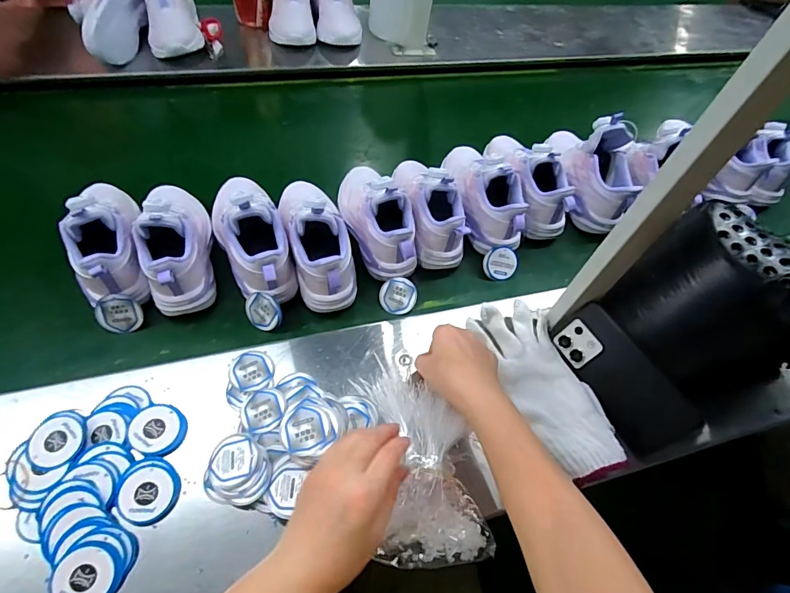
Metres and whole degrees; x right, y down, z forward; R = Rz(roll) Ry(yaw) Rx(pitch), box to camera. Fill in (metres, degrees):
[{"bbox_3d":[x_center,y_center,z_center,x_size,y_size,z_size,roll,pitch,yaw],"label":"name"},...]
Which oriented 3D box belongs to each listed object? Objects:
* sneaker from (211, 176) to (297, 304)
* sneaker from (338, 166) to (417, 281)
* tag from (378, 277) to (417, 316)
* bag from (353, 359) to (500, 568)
[{"bbox_3d":[-0.190,-0.093,0.543,0.078,0.098,0.214,-23,58,-21],"label":"sneaker"},{"bbox_3d":[-0.036,-0.120,0.586,0.095,0.098,0.196,-15,60,-18],"label":"sneaker"},{"bbox_3d":[0.004,-0.001,0.571,0.049,0.004,0.049,-1,82,5],"label":"tag"},{"bbox_3d":[0.024,0.160,0.426,0.096,0.027,0.191,-8,56,-11],"label":"bag"}]

